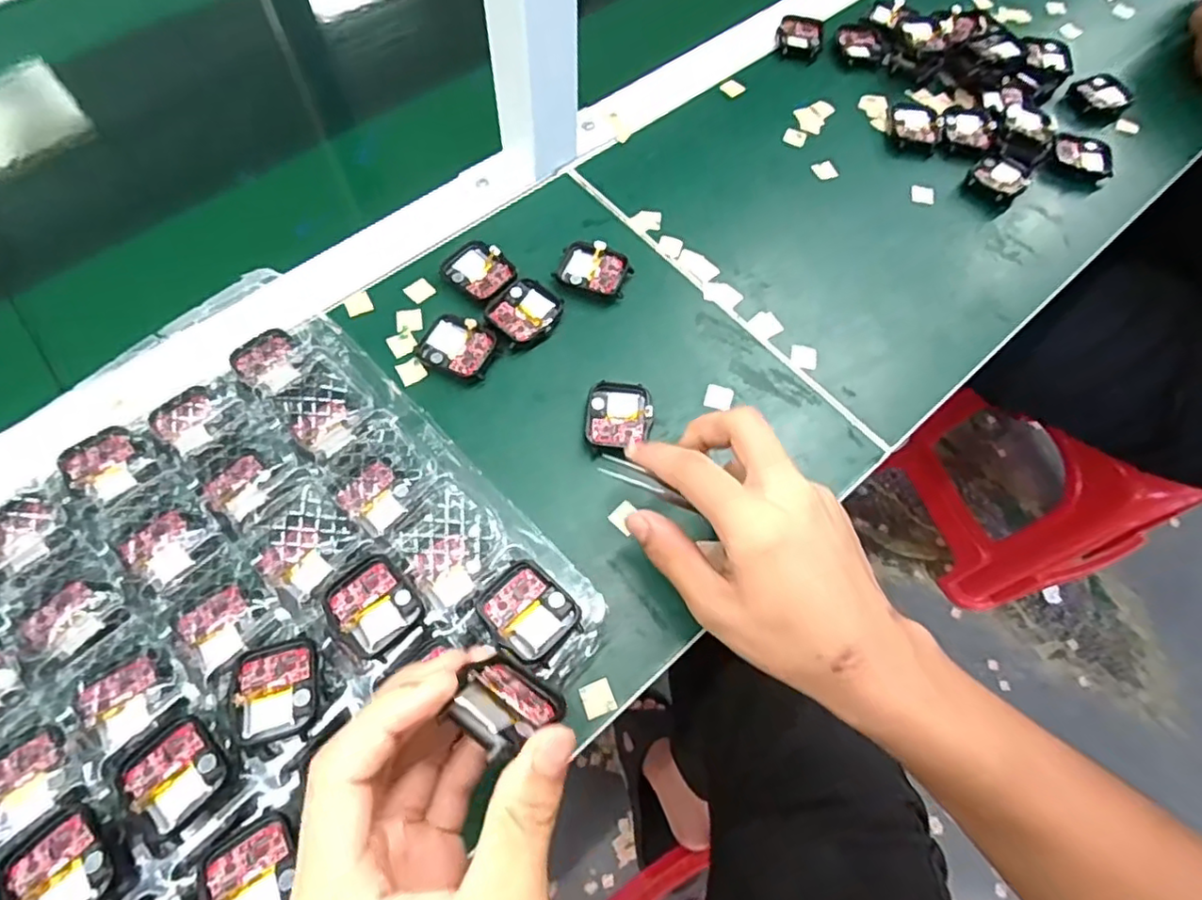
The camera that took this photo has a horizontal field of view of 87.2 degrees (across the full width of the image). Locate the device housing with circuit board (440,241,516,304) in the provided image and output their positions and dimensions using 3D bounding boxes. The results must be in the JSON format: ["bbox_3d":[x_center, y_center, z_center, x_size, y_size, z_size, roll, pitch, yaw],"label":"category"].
[{"bbox_3d":[-0.080,-0.118,0.412,0.047,0.008,0.037,42,70,15],"label":"device housing with circuit board"}]

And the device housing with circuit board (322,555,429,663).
[{"bbox_3d":[-0.110,0.076,0.306,0.046,0.012,0.039,42,70,15],"label":"device housing with circuit board"}]

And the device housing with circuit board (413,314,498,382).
[{"bbox_3d":[-0.090,-0.064,0.389,0.045,0.010,0.035,18,66,5],"label":"device housing with circuit board"}]

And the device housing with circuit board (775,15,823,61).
[{"bbox_3d":[0.166,-0.346,0.529,0.038,0.013,0.042,10,65,2],"label":"device housing with circuit board"}]

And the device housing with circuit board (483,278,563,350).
[{"bbox_3d":[-0.048,-0.089,0.400,0.039,0.007,0.045,42,70,15],"label":"device housing with circuit board"}]

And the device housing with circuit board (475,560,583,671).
[{"bbox_3d":[-0.035,0.078,0.301,0.045,0.006,0.036,43,66,15],"label":"device housing with circuit board"}]

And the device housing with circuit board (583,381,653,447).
[{"bbox_3d":[0.010,-0.020,0.374,0.038,0.012,0.041,4,65,-1],"label":"device housing with circuit board"}]

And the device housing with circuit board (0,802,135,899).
[{"bbox_3d":[-0.218,0.170,0.255,0.047,0.007,0.038,42,70,15],"label":"device housing with circuit board"}]

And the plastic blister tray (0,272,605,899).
[{"bbox_3d":[-0.187,0.074,0.309,0.284,0.033,0.270,40,70,15],"label":"plastic blister tray"}]

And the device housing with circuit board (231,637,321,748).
[{"bbox_3d":[-0.147,0.109,0.286,0.036,0.005,0.041,-16,67,-10],"label":"device housing with circuit board"}]

